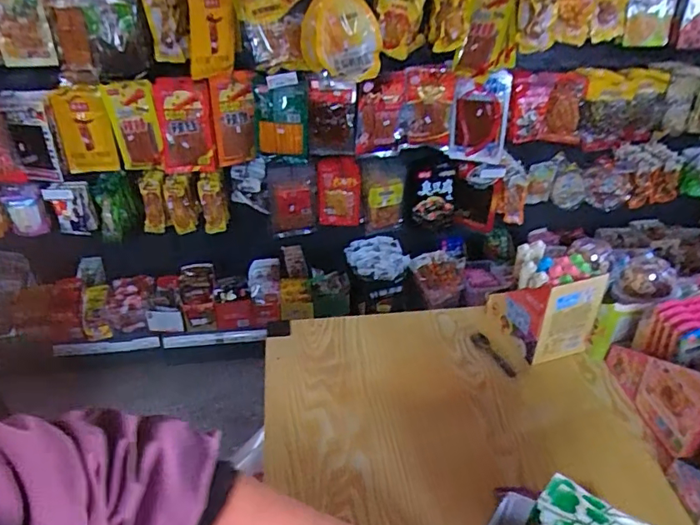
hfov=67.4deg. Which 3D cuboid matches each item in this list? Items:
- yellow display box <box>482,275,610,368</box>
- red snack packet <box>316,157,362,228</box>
[{"bbox_3d":[0.316,0.065,0.869,0.116,0.151,0.131,-12,35,-17],"label":"yellow display box"},{"bbox_3d":[-0.041,-0.254,1.922,0.153,0.281,0.034,0,33,1],"label":"red snack packet"}]

